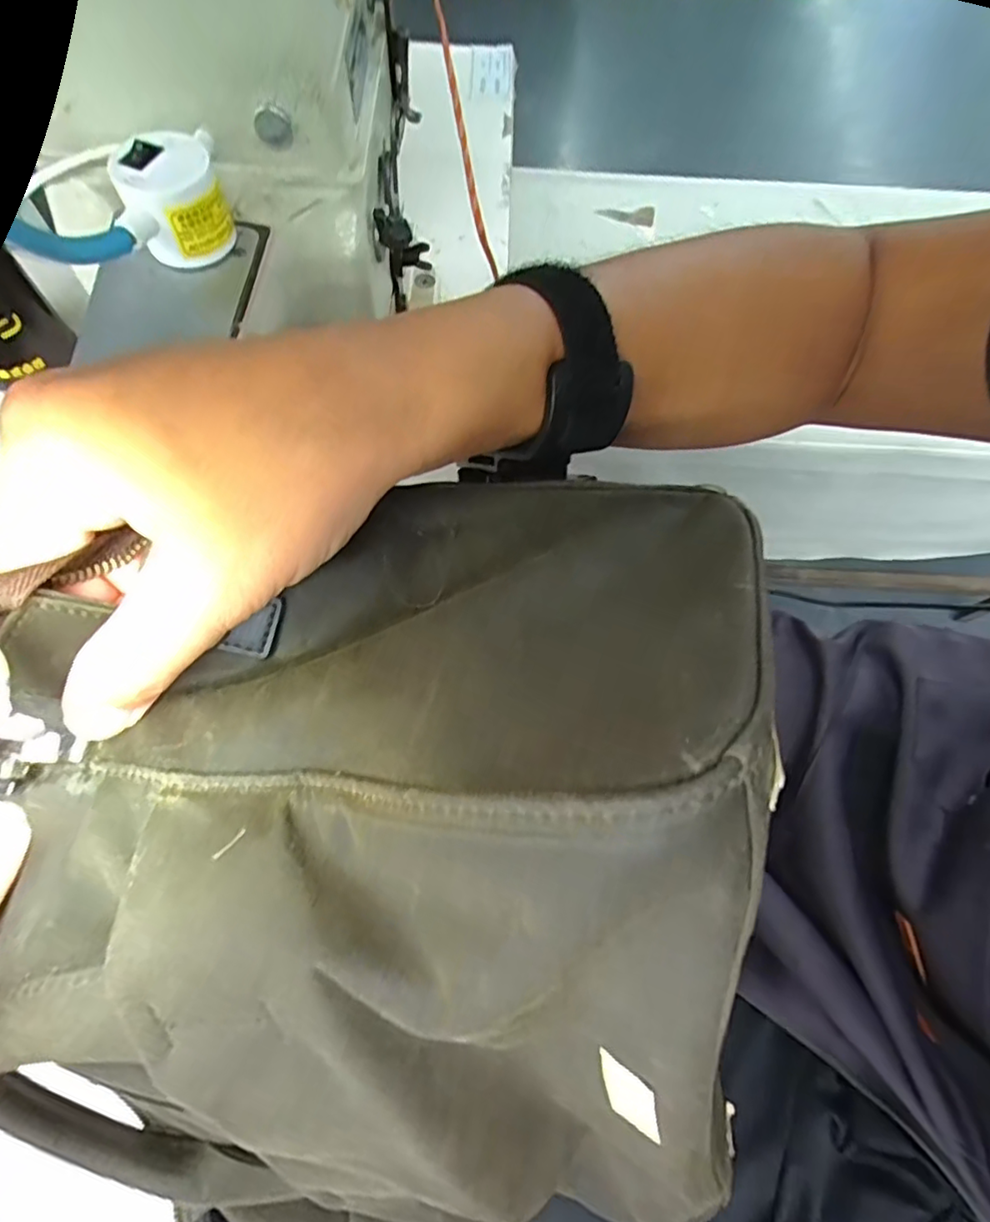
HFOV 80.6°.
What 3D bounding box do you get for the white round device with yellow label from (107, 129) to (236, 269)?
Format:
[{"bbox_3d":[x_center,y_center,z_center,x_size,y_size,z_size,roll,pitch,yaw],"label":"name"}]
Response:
[{"bbox_3d":[-0.123,-0.158,0.229,0.034,0.038,0.032,-7,70,-4],"label":"white round device with yellow label"}]

